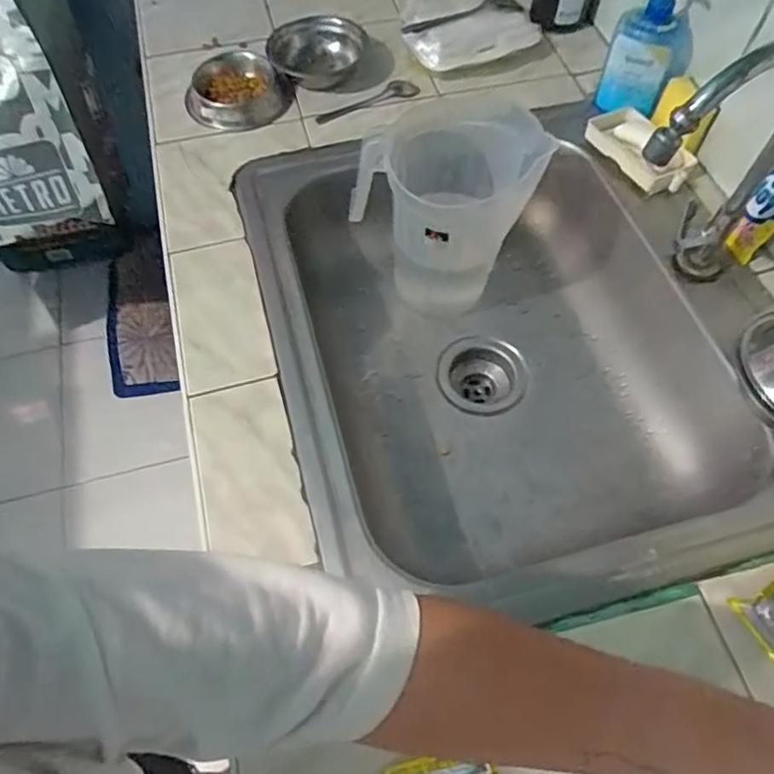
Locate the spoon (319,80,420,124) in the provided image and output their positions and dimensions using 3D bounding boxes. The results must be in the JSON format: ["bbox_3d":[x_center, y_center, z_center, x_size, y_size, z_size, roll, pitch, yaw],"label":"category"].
[{"bbox_3d":[-0.025,-0.387,0.821,0.150,0.016,0.024,-26,63,-14],"label":"spoon"}]

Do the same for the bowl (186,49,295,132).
[{"bbox_3d":[-0.200,-0.392,0.816,0.126,0.036,0.131,0,60,0],"label":"bowl"}]

